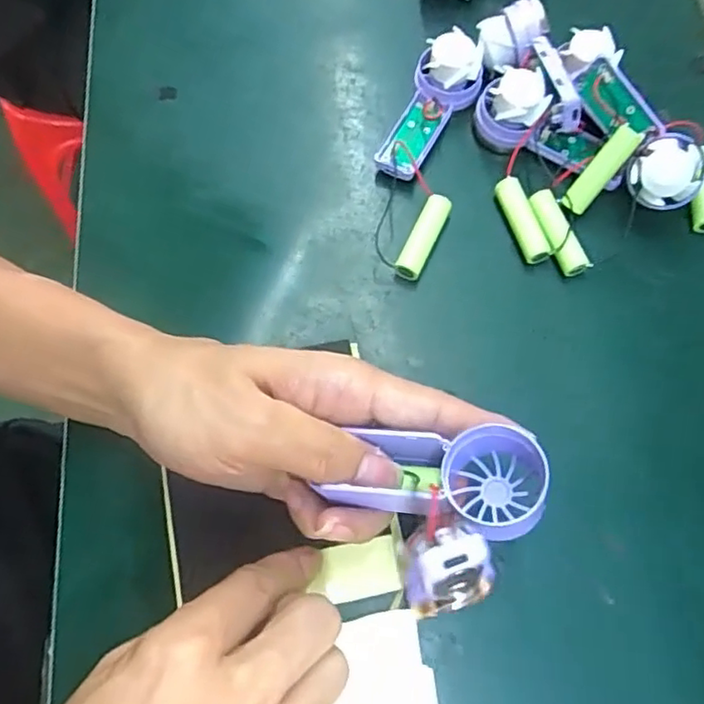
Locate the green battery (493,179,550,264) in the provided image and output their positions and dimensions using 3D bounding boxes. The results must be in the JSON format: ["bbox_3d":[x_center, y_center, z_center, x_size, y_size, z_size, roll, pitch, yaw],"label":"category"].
[{"bbox_3d":[0.096,-0.073,0.355,0.015,0.017,0.050,-16,70,-5],"label":"green battery"}]

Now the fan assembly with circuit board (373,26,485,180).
[{"bbox_3d":[0.045,-0.144,0.368,0.036,0.021,0.091,28,87,10],"label":"fan assembly with circuit board"}]

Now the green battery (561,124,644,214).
[{"bbox_3d":[0.137,-0.100,0.344,0.013,0.011,0.050,43,115,15],"label":"green battery"}]

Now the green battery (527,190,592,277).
[{"bbox_3d":[0.114,-0.066,0.350,0.016,0.016,0.051,-19,71,-6],"label":"green battery"}]

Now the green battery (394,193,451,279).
[{"bbox_3d":[0.039,-0.064,0.351,0.014,0.015,0.050,24,72,9],"label":"green battery"}]

